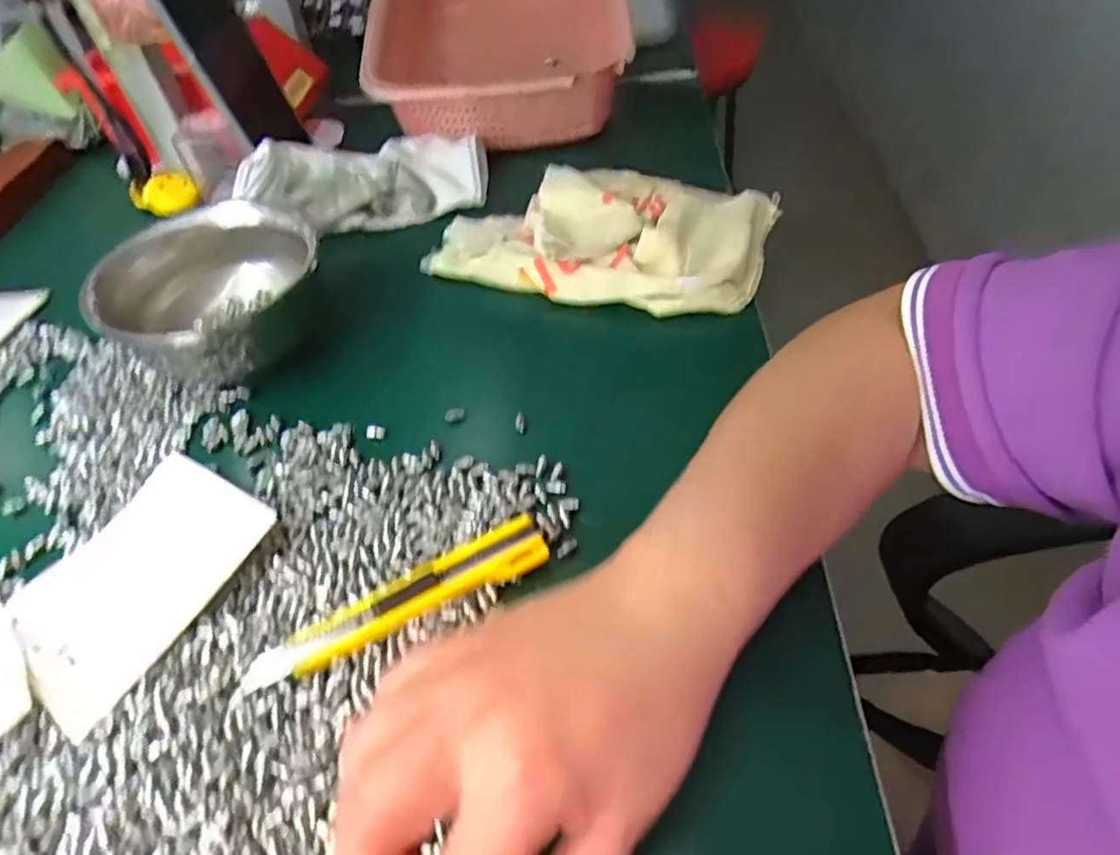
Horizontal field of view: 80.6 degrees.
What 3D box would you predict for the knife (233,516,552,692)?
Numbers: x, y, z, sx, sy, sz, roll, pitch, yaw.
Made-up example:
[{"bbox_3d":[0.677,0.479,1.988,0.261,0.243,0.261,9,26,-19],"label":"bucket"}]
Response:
[{"bbox_3d":[-0.068,0.075,0.285,0.130,0.013,0.024,-22,51,-12],"label":"knife"}]

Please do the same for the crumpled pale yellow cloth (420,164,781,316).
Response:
[{"bbox_3d":[0.024,-0.128,0.429,0.225,0.040,0.108,4,50,9],"label":"crumpled pale yellow cloth"}]

